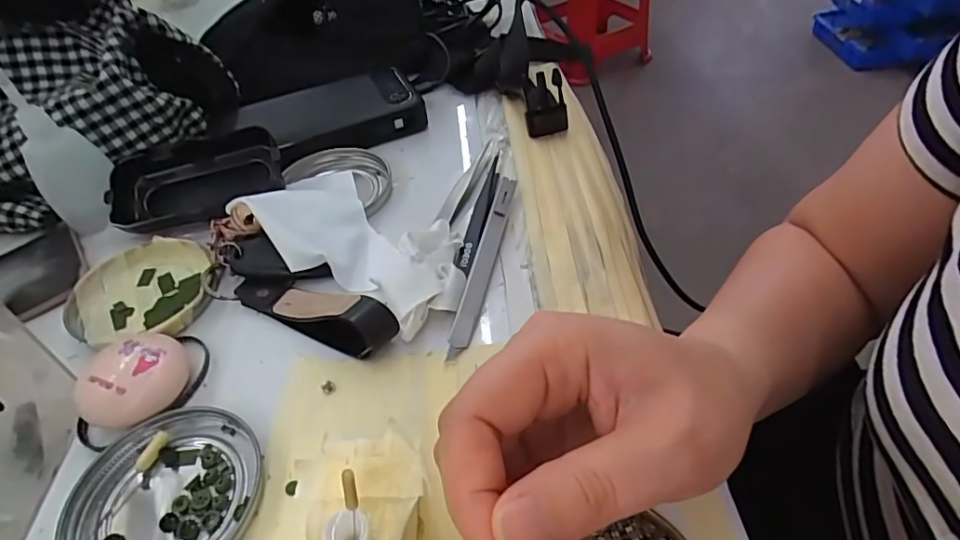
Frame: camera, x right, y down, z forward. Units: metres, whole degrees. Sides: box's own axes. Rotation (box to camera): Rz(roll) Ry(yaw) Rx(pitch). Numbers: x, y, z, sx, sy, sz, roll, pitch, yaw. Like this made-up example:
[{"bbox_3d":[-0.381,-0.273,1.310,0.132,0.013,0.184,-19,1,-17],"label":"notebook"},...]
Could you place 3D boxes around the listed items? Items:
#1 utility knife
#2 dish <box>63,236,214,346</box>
[{"bbox_3d":[0.002,-0.008,0.310,0.011,0.010,0.133,8,48,13],"label":"utility knife"},{"bbox_3d":[-0.197,0.014,0.313,0.076,0.013,0.080,-24,49,-16],"label":"dish"}]

